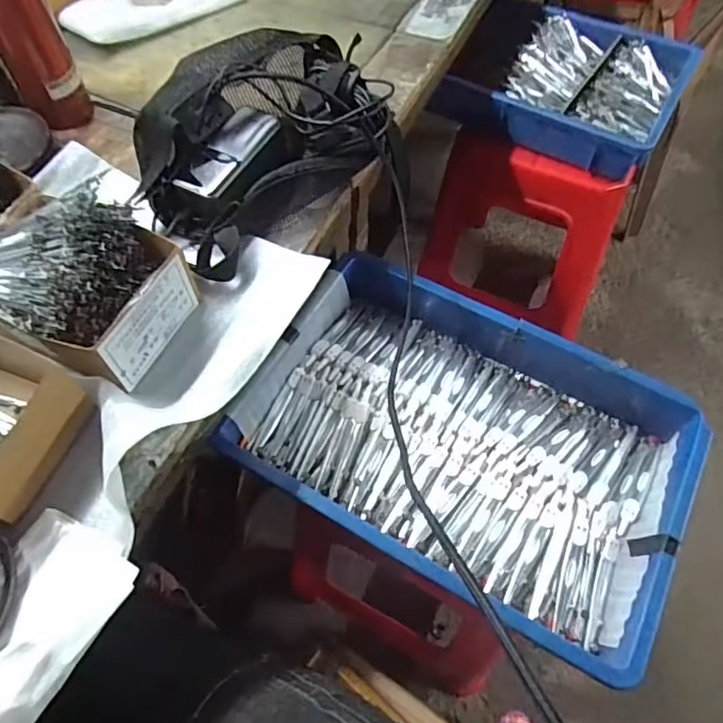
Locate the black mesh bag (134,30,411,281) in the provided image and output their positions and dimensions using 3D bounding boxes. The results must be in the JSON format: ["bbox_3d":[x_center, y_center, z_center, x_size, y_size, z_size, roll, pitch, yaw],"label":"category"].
[{"bbox_3d":[-0.105,-0.238,0.600,0.212,0.102,0.296,39,67,21],"label":"black mesh bag"}]

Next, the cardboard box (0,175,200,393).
[{"bbox_3d":[-0.251,-0.072,0.480,0.166,0.096,0.137,22,62,13],"label":"cardboard box"}]

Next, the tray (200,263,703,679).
[{"bbox_3d":[0.105,0.080,0.582,0.419,0.066,0.287,27,63,16],"label":"tray"}]

